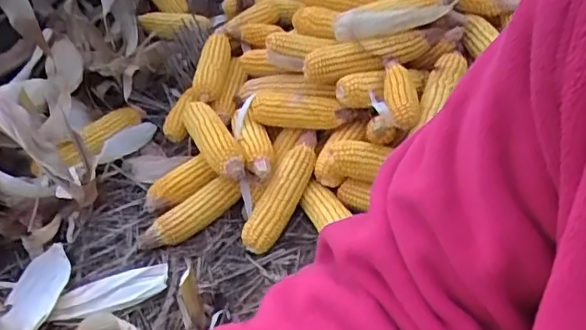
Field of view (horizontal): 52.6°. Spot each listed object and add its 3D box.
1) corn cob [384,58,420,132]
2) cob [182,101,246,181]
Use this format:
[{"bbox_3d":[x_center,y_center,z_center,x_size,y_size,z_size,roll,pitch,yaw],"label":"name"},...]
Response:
[{"bbox_3d":[0.155,-0.110,0.856,0.048,0.039,0.116,-1,51,4],"label":"corn cob"},{"bbox_3d":[-0.126,-0.039,0.929,0.055,0.058,0.184,-24,36,-14],"label":"cob"}]

